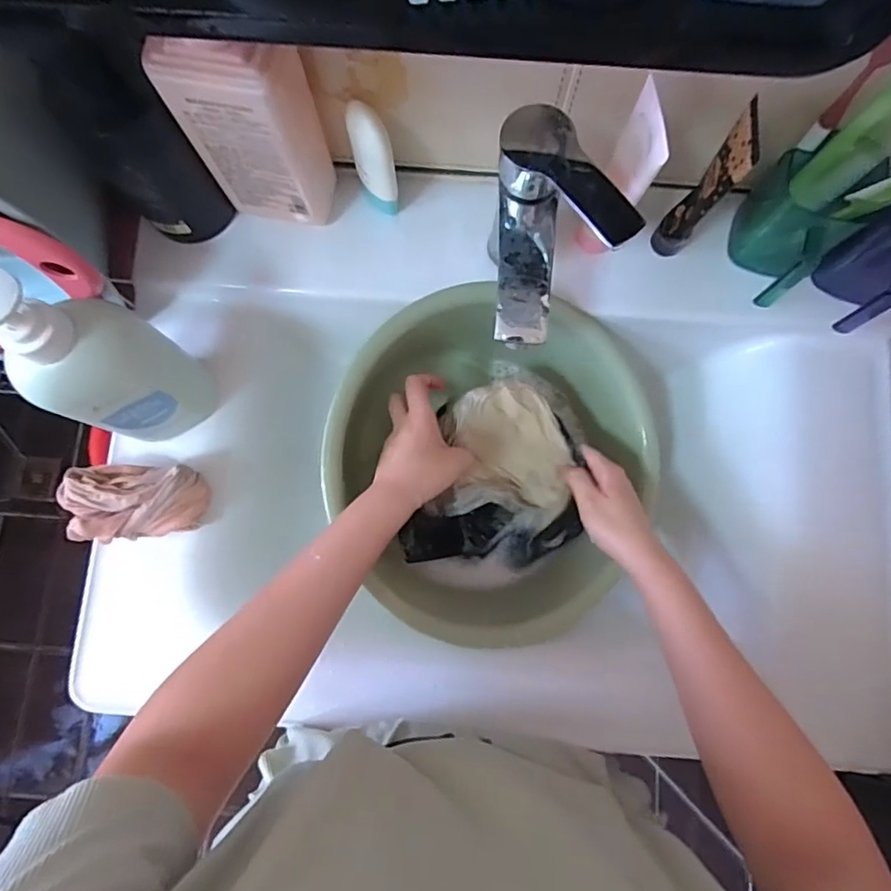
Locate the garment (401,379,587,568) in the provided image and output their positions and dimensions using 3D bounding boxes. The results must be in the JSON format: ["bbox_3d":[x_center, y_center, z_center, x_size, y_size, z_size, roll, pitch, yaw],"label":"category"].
[{"bbox_3d":[0.047,0.034,0.526,0.147,0.109,0.153,5,80,0],"label":"garment"}]

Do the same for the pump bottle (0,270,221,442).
[{"bbox_3d":[-0.241,-0.052,0.399,0.088,0.222,0.051,-33,82,-6],"label":"pump bottle"}]

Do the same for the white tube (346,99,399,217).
[{"bbox_3d":[-0.060,-0.235,0.469,0.029,0.111,0.035,-18,80,-4],"label":"white tube"}]

